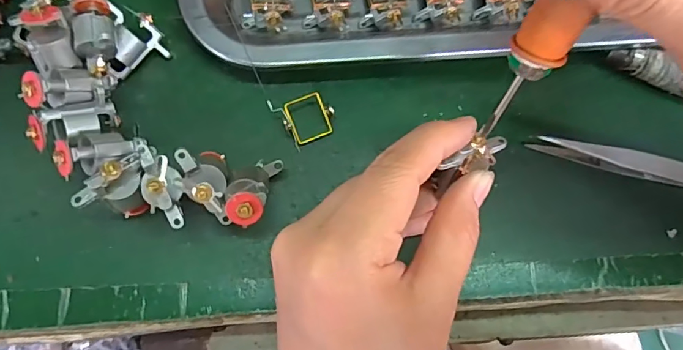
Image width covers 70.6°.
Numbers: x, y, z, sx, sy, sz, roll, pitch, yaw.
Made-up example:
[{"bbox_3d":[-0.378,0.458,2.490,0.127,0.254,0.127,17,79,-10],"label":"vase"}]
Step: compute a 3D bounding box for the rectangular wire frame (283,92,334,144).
[{"bbox_3d":[-0.015,-0.026,0.220,0.022,0.004,0.021,-21,97,-8],"label":"rectangular wire frame"}]

